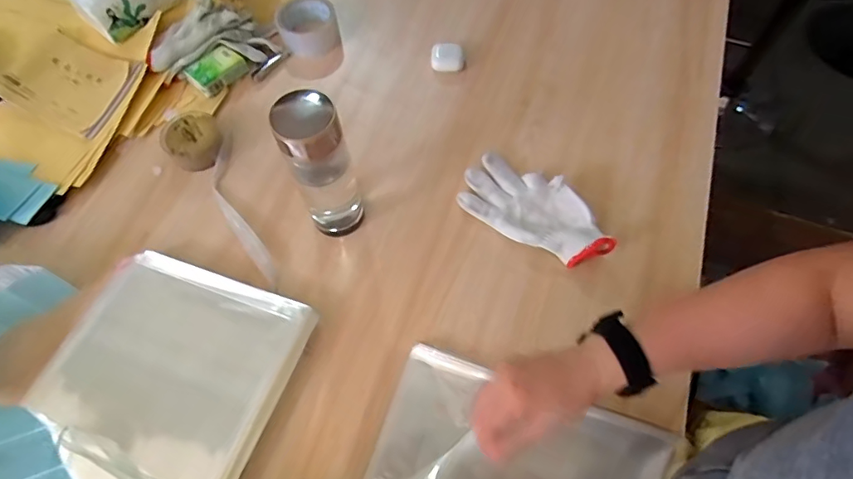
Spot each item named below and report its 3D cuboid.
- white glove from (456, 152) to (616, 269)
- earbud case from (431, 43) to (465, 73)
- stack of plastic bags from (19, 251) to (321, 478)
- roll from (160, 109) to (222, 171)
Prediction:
[{"bbox_3d":[0.133,-0.036,0.603,0.193,0.039,0.093,33,67,18],"label":"white glove"},{"bbox_3d":[0.031,-0.272,0.739,0.048,0.027,0.043,0,61,2],"label":"earbud case"},{"bbox_3d":[-0.291,0.177,0.502,0.256,0.032,0.320,13,62,9],"label":"stack of plastic bags"},{"bbox_3d":[-0.312,-0.132,0.670,0.074,0.036,0.076,-37,66,-17],"label":"roll"}]

